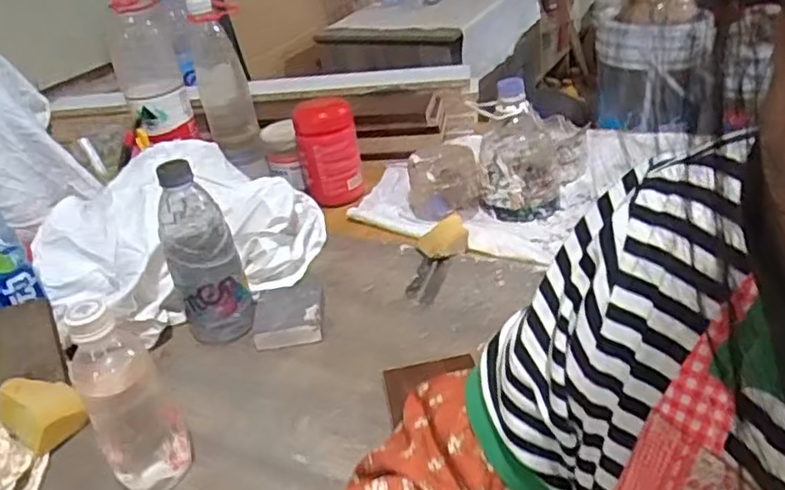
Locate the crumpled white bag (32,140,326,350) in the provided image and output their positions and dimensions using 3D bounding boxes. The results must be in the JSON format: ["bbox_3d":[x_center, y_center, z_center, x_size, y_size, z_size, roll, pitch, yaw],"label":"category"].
[{"bbox_3d":[-0.245,-0.015,0.790,0.325,0.131,0.233,-24,36,-26],"label":"crumpled white bag"}]

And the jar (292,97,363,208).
[{"bbox_3d":[-0.090,-0.133,0.953,0.084,0.146,0.081,-4,32,3],"label":"jar"}]

